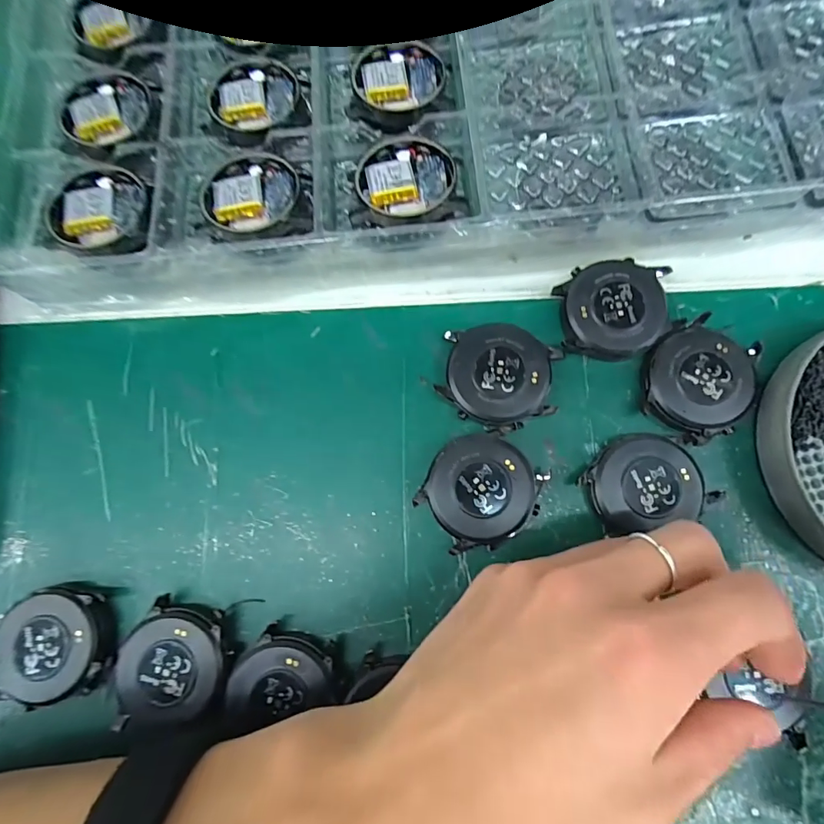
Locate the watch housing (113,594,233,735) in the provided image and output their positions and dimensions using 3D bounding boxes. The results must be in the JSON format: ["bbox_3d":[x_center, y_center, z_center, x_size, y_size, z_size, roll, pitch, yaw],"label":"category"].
[{"bbox_3d":[-0.096,0.100,0.188,0.044,0.014,0.045,-8,79,1],"label":"watch housing"}]

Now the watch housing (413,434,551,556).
[{"bbox_3d":[0.029,0.033,0.196,0.047,0.011,0.044,-38,80,-5],"label":"watch housing"}]

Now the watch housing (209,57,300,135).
[{"bbox_3d":[-0.078,-0.155,0.227,0.040,0.006,0.039,0,79,2],"label":"watch housing"}]

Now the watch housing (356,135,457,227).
[{"bbox_3d":[-0.003,-0.106,0.210,0.043,0.012,0.044,0,79,2],"label":"watch housing"}]

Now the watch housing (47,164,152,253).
[{"bbox_3d":[-0.140,-0.093,0.209,0.044,0.010,0.045,-4,79,2],"label":"watch housing"}]

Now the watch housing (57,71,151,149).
[{"bbox_3d":[-0.150,-0.148,0.224,0.041,0.006,0.043,0,79,2],"label":"watch housing"}]

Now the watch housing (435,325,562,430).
[{"bbox_3d":[0.039,-0.015,0.205,0.048,0.011,0.047,4,79,3],"label":"watch housing"}]

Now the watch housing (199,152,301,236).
[{"bbox_3d":[-0.074,-0.100,0.211,0.042,0.010,0.042,0,79,2],"label":"watch housing"}]

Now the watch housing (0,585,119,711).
[{"bbox_3d":[-0.149,0.096,0.190,0.052,0.013,0.043,-16,79,-1],"label":"watch housing"}]

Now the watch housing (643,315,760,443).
[{"bbox_3d":[0.124,-0.014,0.200,0.044,0.009,0.049,39,83,9],"label":"watch housing"}]

